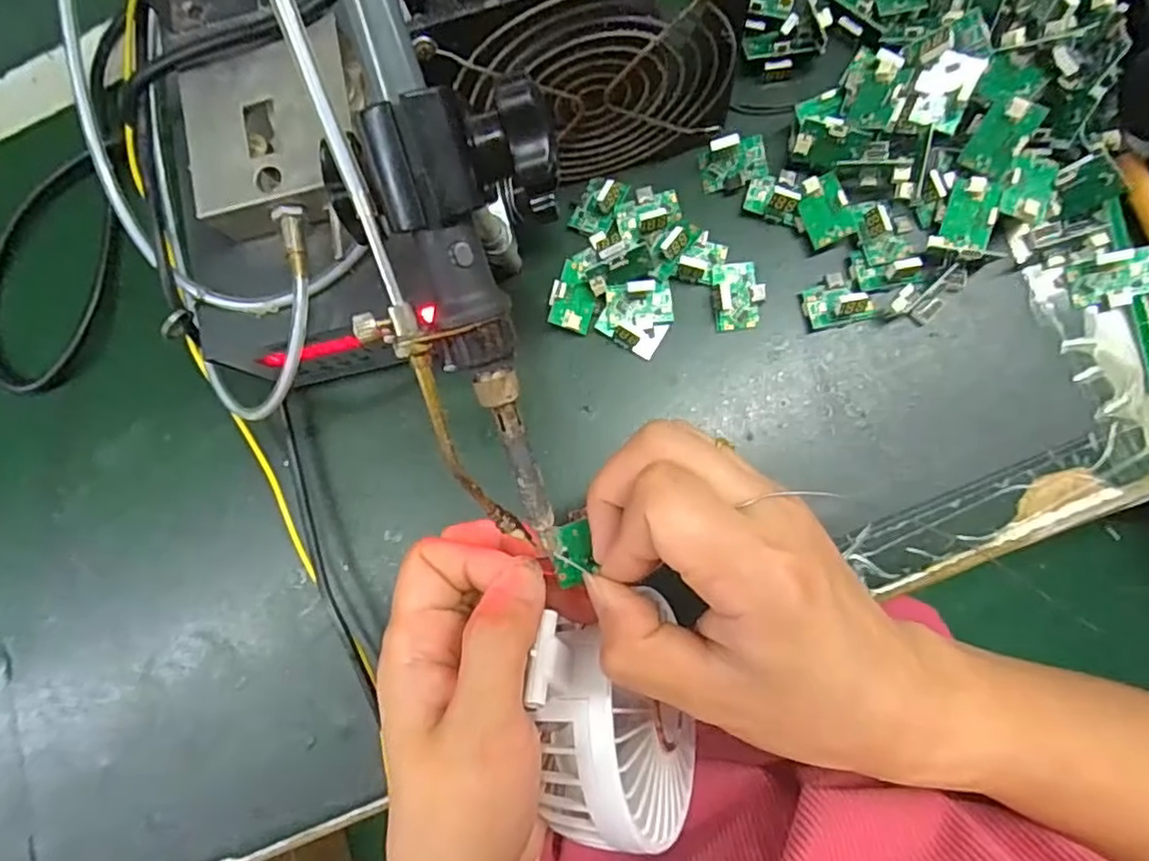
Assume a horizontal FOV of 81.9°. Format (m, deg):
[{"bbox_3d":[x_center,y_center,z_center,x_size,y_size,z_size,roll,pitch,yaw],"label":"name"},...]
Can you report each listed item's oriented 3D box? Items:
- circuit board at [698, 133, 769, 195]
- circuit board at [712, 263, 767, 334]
[{"bbox_3d":[0.075,-0.125,0.311,0.030,0.017,0.022,-10,83,5],"label":"circuit board"},{"bbox_3d":[0.077,-0.063,0.310,0.023,0.016,0.031,-5,84,5],"label":"circuit board"}]

